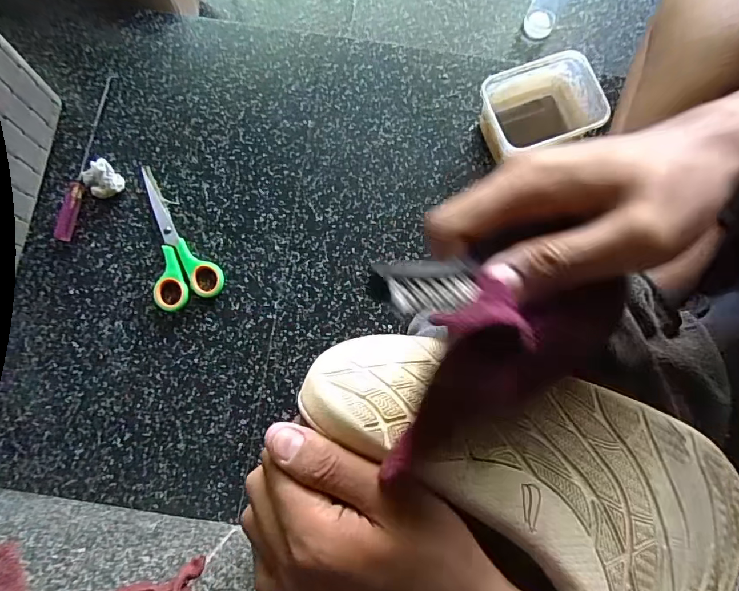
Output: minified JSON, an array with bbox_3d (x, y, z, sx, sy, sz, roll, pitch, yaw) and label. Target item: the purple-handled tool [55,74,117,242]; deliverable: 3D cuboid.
[{"bbox_3d":[-0.284,-0.143,0.460,0.012,0.012,0.183,8,80,1],"label":"purple-handled tool"}]

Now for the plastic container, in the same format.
[{"bbox_3d":[0.163,-0.175,0.449,0.108,0.058,0.089,-16,80,-4],"label":"plastic container"}]

